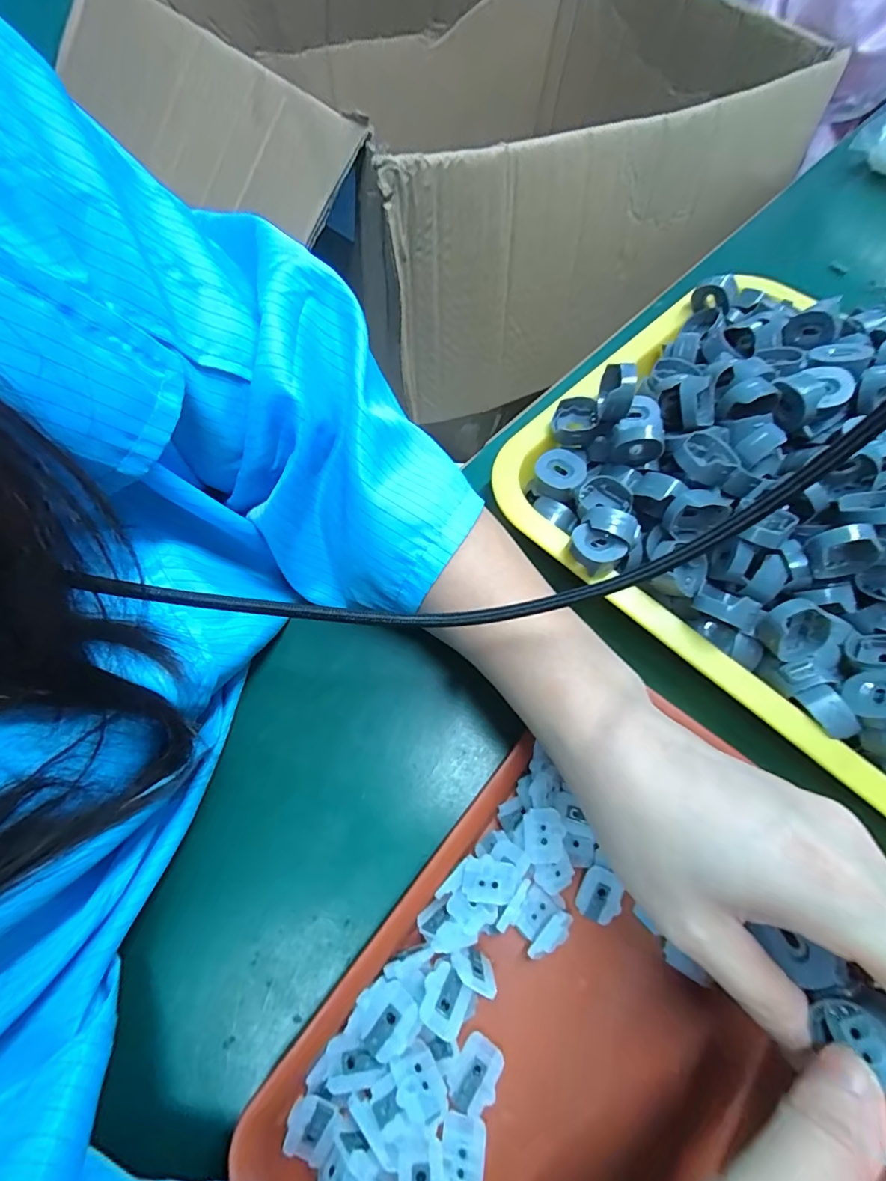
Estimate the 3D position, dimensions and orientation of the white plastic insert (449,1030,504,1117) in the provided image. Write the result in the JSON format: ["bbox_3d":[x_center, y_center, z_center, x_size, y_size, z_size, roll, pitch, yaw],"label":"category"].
[{"bbox_3d":[0.012,0.184,0.180,0.016,0.004,0.022,30,65,12],"label":"white plastic insert"}]

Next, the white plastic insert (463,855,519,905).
[{"bbox_3d":[0.019,0.120,0.196,0.021,0.010,0.017,17,63,6],"label":"white plastic insert"}]

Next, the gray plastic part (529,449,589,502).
[{"bbox_3d":[0.065,-0.064,0.269,0.027,0.020,0.022,20,63,7],"label":"gray plastic part"}]

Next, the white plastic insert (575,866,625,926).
[{"bbox_3d":[0.067,0.131,0.204,0.017,0.004,0.021,27,87,16],"label":"white plastic insert"}]

